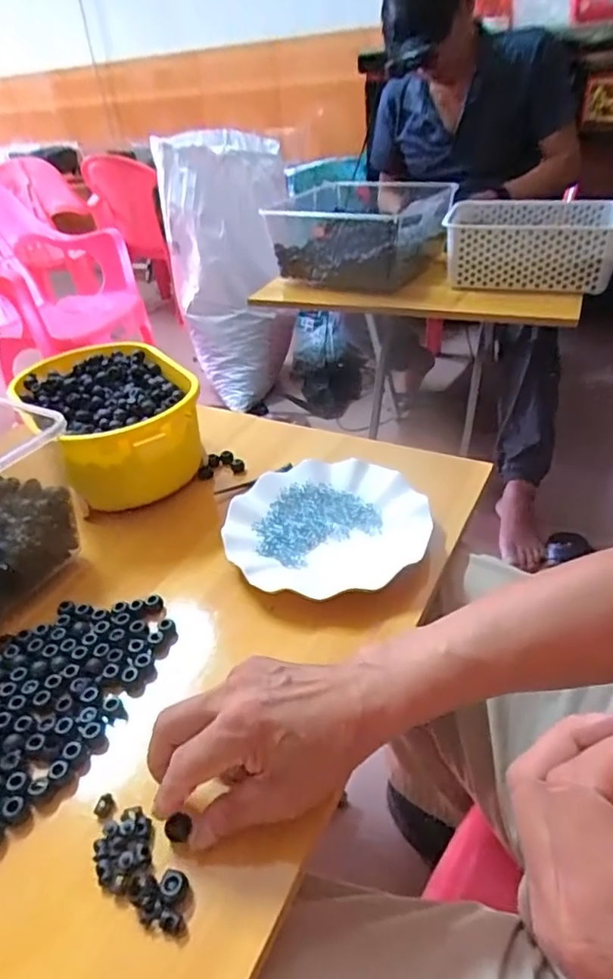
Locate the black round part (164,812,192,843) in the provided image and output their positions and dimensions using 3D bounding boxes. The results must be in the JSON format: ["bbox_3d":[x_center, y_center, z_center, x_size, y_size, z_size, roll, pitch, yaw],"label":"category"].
[{"bbox_3d":[-0.074,0.196,0.338,0.013,0.007,0.014,-5,37,3],"label":"black round part"}]

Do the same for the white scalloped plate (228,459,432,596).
[{"bbox_3d":[0.019,0.034,0.537,0.178,0.025,0.172,-4,36,3],"label":"white scalloped plate"}]

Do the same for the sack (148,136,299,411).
[{"bbox_3d":[-0.210,-0.644,1.741,0.358,0.686,0.242,-11,36,-7],"label":"sack"}]

